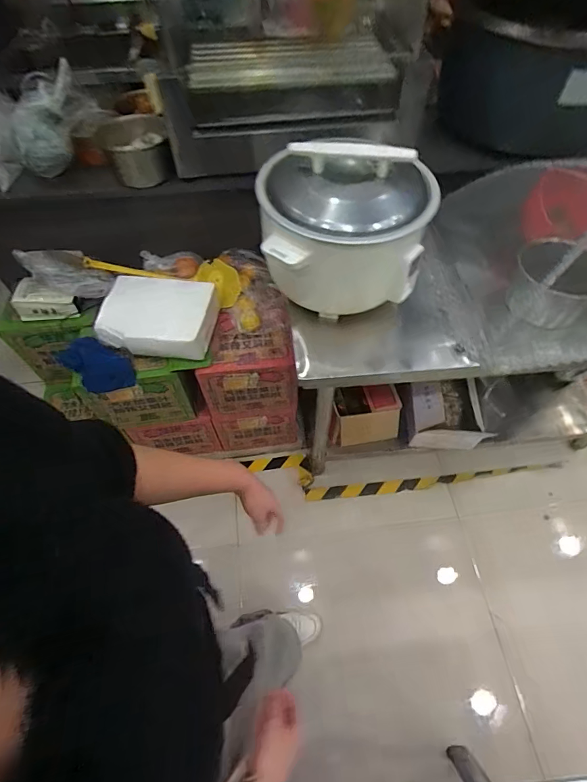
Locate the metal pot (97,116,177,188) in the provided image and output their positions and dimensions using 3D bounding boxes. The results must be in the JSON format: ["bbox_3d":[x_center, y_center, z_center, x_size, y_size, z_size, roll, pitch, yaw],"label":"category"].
[{"bbox_3d":[-0.358,-0.553,0.921,0.146,0.077,0.152,0,59,0],"label":"metal pot"}]

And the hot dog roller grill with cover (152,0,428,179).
[{"bbox_3d":[-0.013,-0.806,0.823,0.541,0.384,0.392,0,59,0],"label":"hot dog roller grill with cover"}]

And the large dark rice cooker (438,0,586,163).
[{"bbox_3d":[0.606,-0.791,1.001,0.441,0.290,0.510,34,65,19],"label":"large dark rice cooker"}]

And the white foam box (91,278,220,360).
[{"bbox_3d":[-0.356,-0.196,1.045,0.296,0.083,0.223,5,59,4],"label":"white foam box"}]

